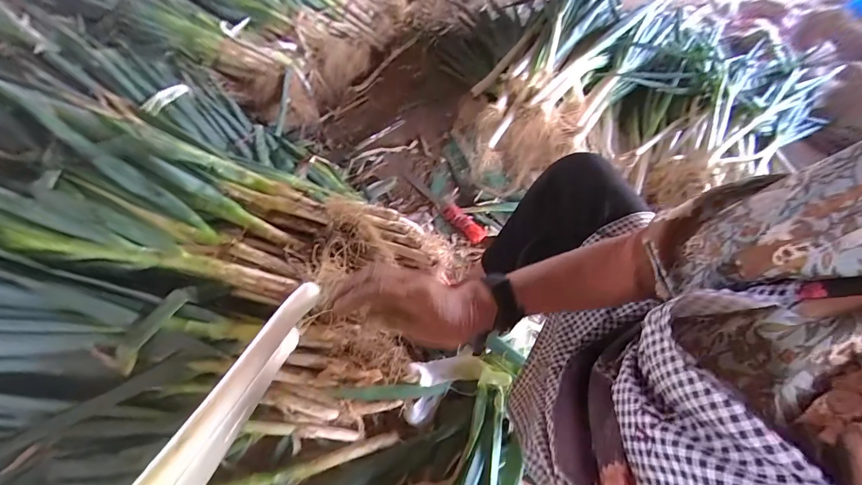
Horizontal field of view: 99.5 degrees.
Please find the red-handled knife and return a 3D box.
[{"bbox_3d":[0.023,-0.127,1.121,0.055,0.023,0.382,-34,60,-22],"label":"red-handled knife"}]

